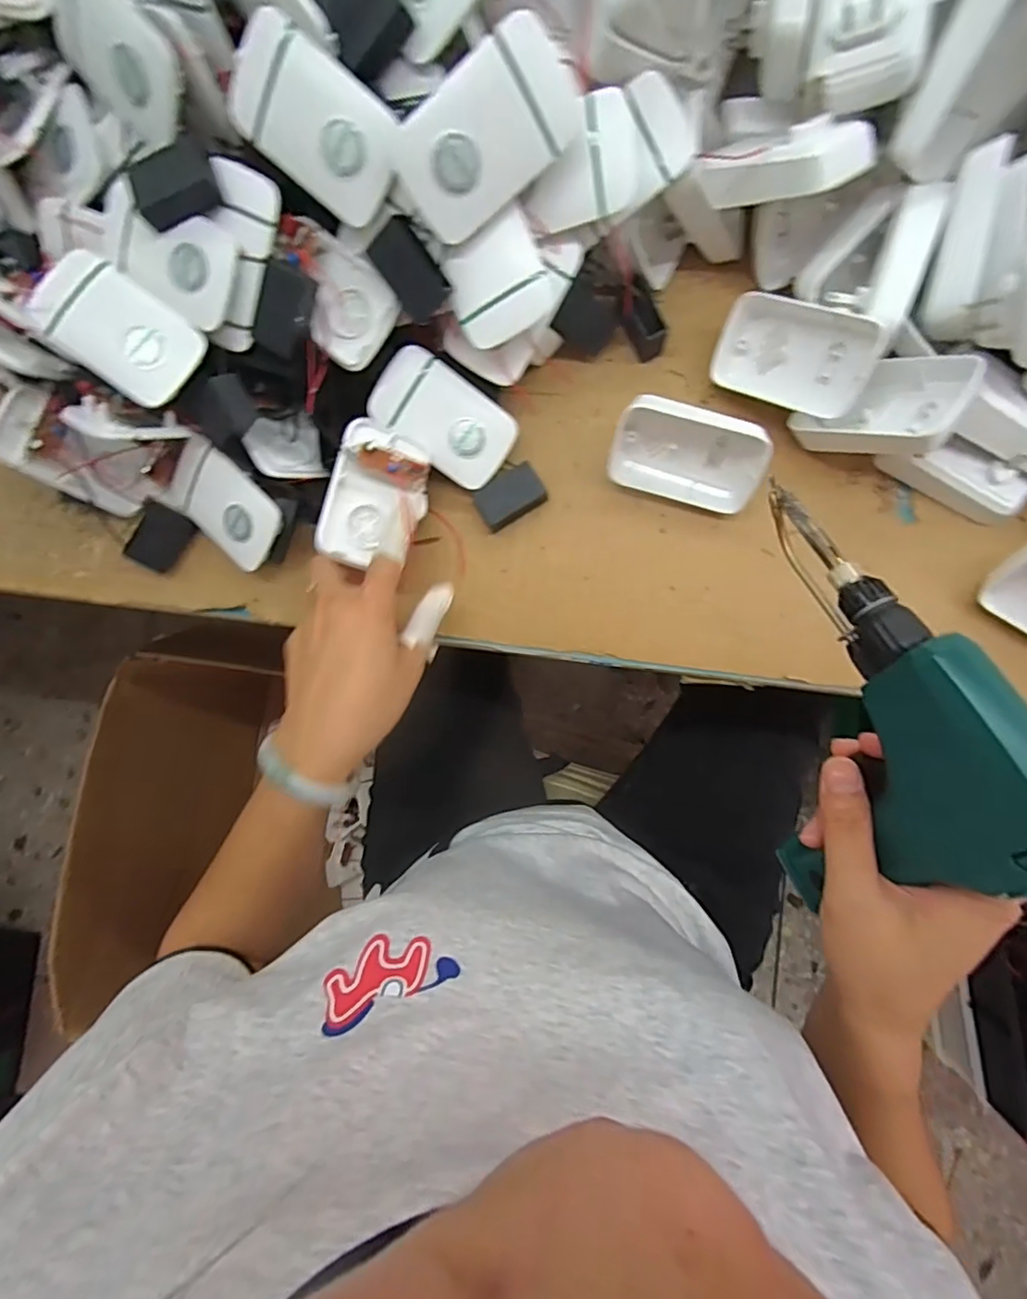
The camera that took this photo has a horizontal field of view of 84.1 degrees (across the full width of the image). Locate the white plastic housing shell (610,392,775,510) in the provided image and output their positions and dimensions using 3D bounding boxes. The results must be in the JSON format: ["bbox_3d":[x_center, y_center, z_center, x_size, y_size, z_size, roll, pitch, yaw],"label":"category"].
[{"bbox_3d":[0.117,-0.132,0.387,0.097,0.030,0.058,19,116,10],"label":"white plastic housing shell"}]

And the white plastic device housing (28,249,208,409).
[{"bbox_3d":[-0.248,-0.200,0.355,0.097,0.026,0.060,36,91,7],"label":"white plastic device housing"}]

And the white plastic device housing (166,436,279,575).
[{"bbox_3d":[-0.212,-0.105,0.415,0.100,0.013,0.066,44,118,10],"label":"white plastic device housing"}]

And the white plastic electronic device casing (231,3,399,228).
[{"bbox_3d":[-0.111,-0.298,0.325,0.097,0.019,0.060,34,123,-3],"label":"white plastic electronic device casing"}]

